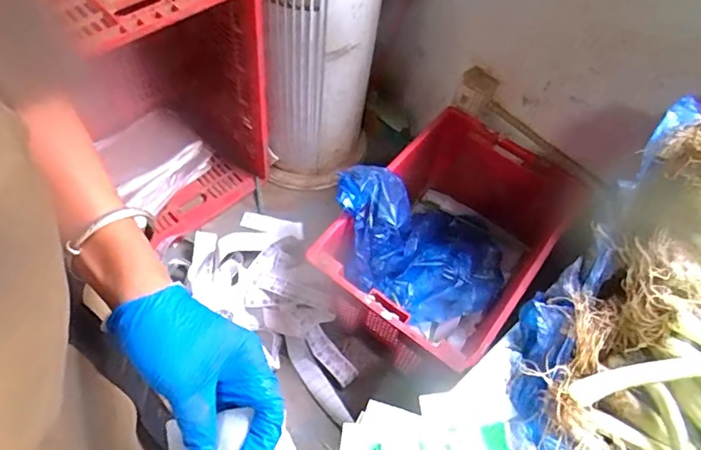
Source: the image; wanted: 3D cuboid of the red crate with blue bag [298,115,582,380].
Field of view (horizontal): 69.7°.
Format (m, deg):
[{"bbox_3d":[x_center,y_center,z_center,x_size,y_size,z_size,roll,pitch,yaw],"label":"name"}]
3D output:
[{"bbox_3d":[0.211,0.049,1.274,0.459,0.314,0.594,36,60,15],"label":"red crate with blue bag"}]

